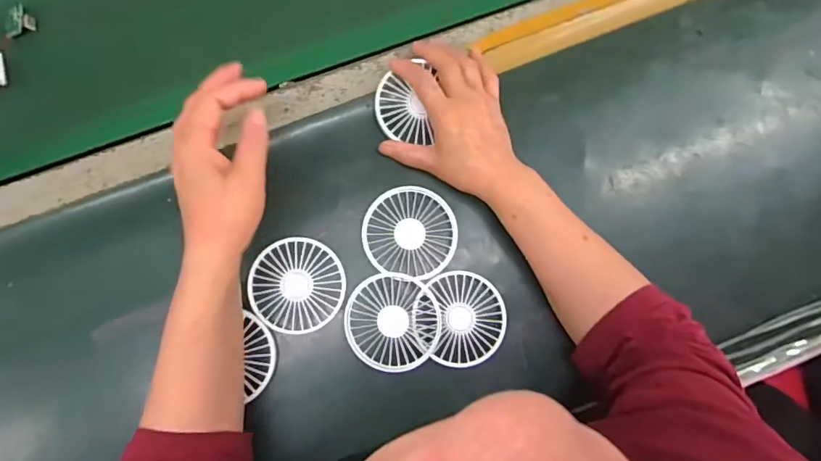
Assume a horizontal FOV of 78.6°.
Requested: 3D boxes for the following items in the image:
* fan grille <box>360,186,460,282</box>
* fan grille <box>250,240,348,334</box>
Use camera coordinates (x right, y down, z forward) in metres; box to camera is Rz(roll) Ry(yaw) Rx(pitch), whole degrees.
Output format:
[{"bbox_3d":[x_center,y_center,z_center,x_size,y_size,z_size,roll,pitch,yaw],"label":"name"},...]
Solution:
[{"bbox_3d":[0.000,0.001,0.476,0.086,0.011,0.083,12,81,-3],"label":"fan grille"},{"bbox_3d":[-0.104,0.051,0.461,0.084,0.008,0.085,2,82,-5],"label":"fan grille"}]

